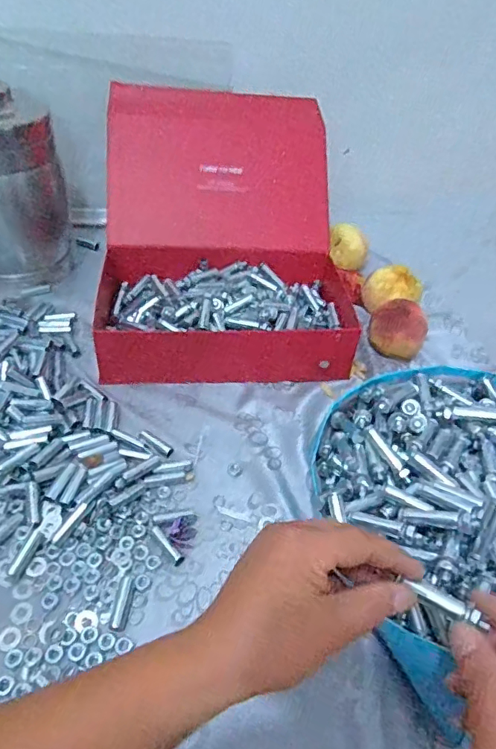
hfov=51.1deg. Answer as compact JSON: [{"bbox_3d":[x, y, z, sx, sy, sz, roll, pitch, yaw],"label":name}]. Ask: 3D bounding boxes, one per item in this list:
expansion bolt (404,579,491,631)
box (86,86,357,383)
[{"bbox_3d":[0.118,0.133,0.305,0.045,0.009,0.010,19,42,34],"label":"expansion bolt"},{"bbox_3d":[-0.027,-0.185,0.669,0.304,0.202,0.351,0,43,-8],"label":"box"}]

